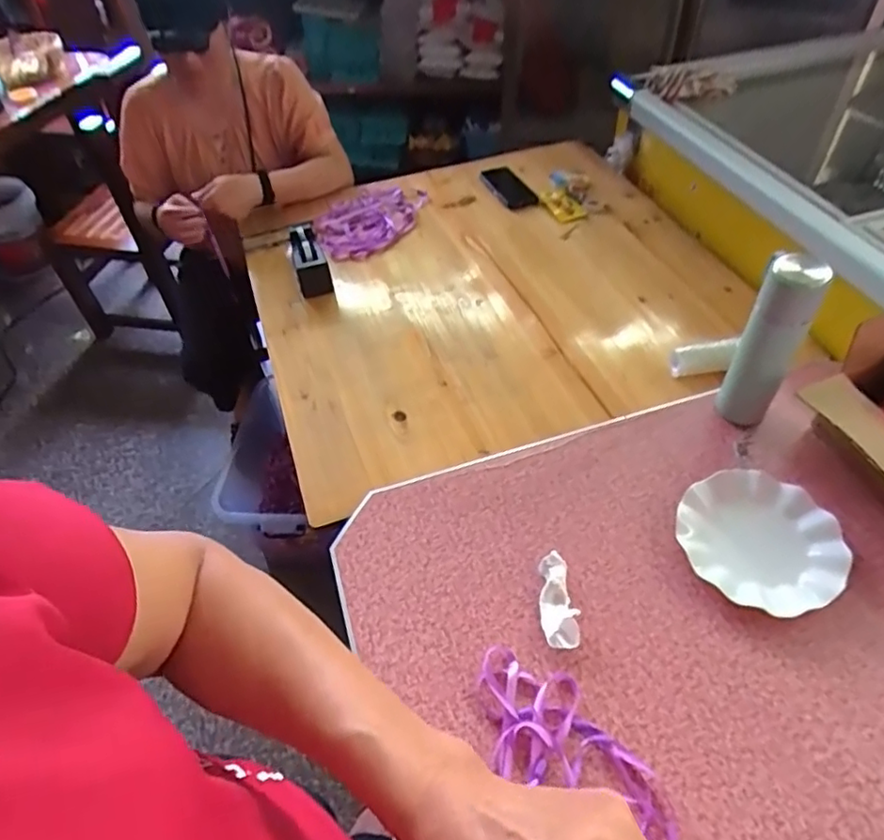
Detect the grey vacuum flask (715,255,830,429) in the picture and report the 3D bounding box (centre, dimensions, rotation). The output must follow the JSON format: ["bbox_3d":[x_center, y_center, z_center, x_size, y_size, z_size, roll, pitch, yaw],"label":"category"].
[{"bbox_3d":[0.407,-0.087,0.760,0.064,0.243,0.059,26,56,24],"label":"grey vacuum flask"}]

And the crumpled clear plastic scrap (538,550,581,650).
[{"bbox_3d":[0.133,0.208,0.695,0.039,0.021,0.109,-1,49,4],"label":"crumpled clear plastic scrap"}]

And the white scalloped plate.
[{"bbox_3d":[0.379,0.144,0.726,0.179,0.037,0.168,-2,49,3],"label":"white scalloped plate"}]

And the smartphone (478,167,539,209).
[{"bbox_3d":[0.140,-0.501,1.298,0.069,0.013,0.163,-25,56,-6],"label":"smartphone"}]

